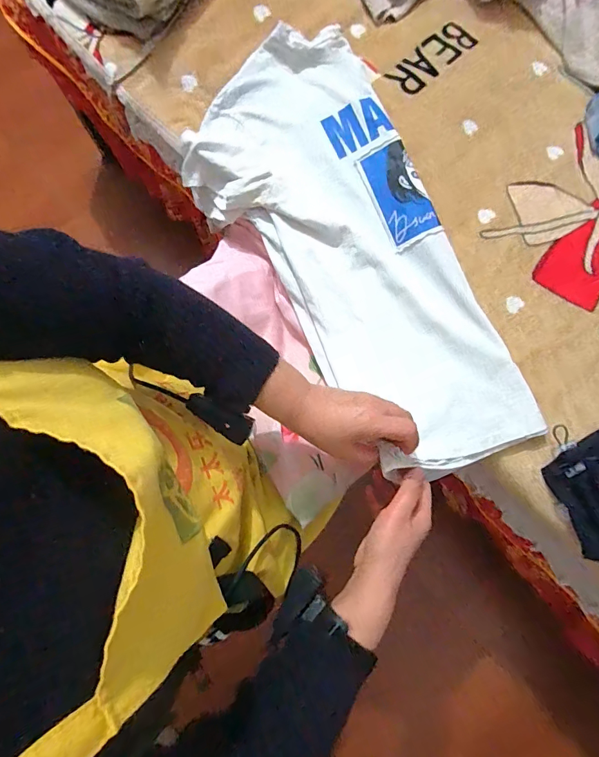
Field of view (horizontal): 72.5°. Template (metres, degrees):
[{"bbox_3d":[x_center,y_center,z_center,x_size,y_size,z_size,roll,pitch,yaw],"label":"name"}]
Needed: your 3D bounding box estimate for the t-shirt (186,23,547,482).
[{"bbox_3d":[0.051,-0.177,0.555,0.286,0.063,0.624,-22,82,6],"label":"t-shirt"}]

